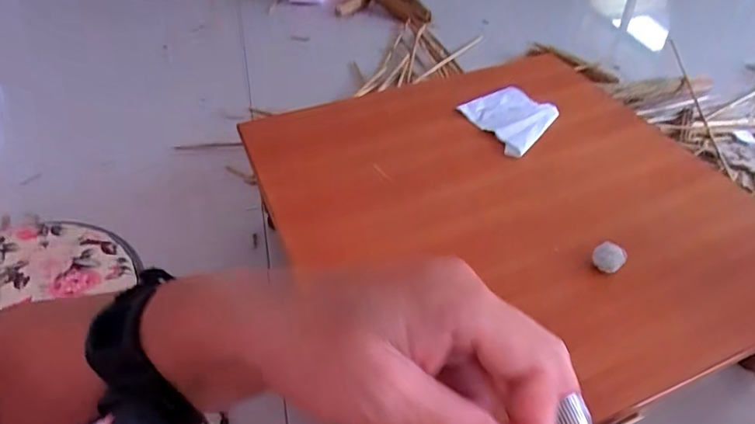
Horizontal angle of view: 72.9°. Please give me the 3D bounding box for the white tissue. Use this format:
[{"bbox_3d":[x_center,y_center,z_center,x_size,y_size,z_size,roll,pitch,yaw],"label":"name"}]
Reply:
[{"bbox_3d":[0.259,-0.181,0.957,0.166,0.018,0.160,-25,49,-24],"label":"white tissue"}]

